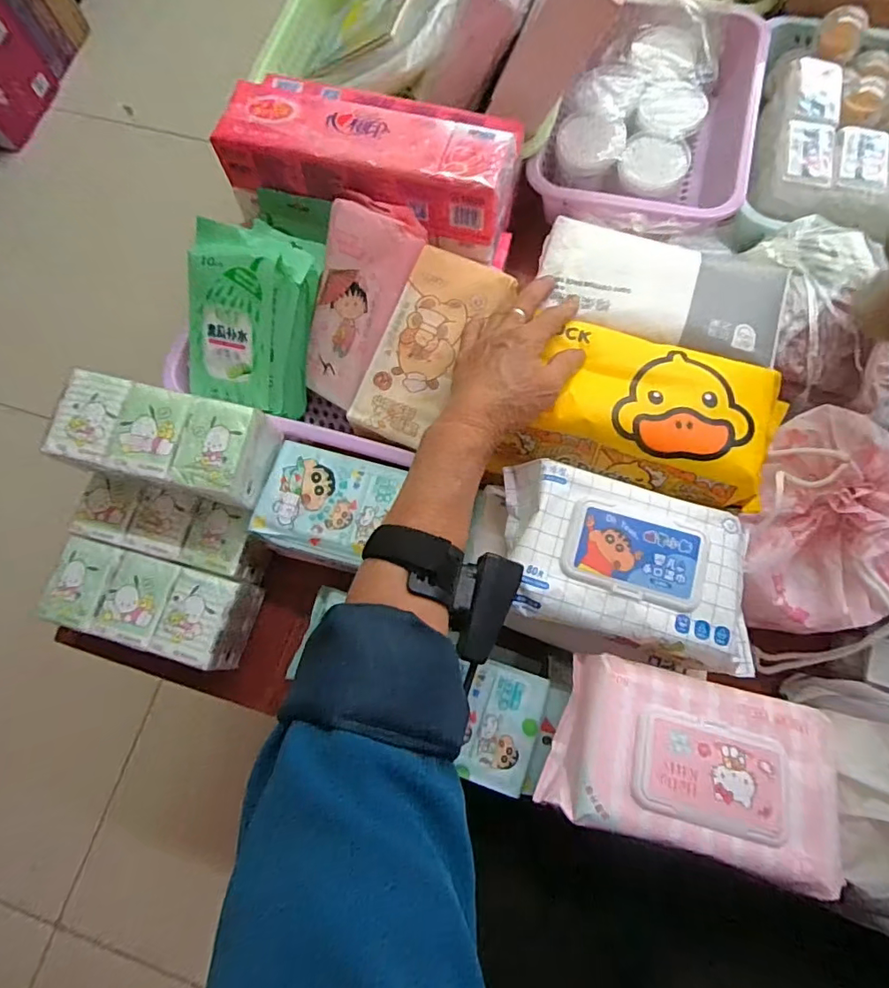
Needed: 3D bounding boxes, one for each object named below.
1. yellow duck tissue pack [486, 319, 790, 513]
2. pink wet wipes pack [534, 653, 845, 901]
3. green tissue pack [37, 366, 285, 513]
[{"bbox_3d":[0.157,-0.063,0.403,0.203,0.048,0.111,13,75,6],"label":"yellow duck tissue pack"},{"bbox_3d":[0.164,0.183,0.352,0.179,0.059,0.112,14,75,6],"label":"pink wet wipes pack"},{"bbox_3d":[-0.230,-0.042,0.430,0.163,0.053,0.079,12,75,6],"label":"green tissue pack"}]

